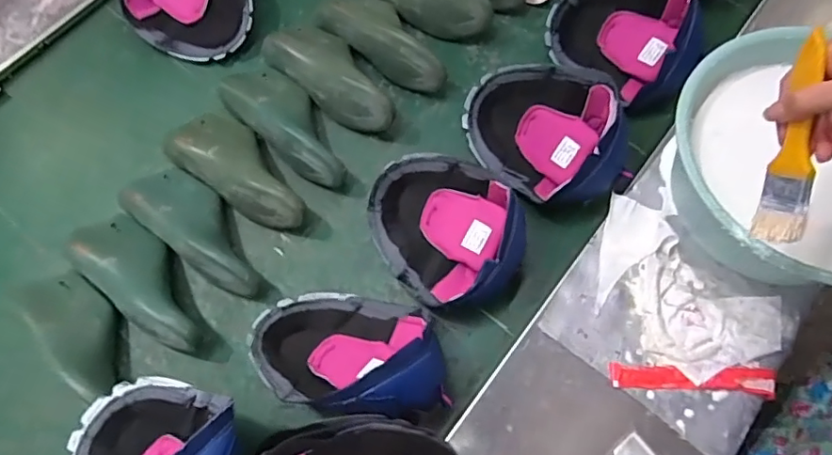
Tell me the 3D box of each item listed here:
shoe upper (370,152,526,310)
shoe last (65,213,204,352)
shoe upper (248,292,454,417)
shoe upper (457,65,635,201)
[{"bbox_3d":[0.028,0.004,0.663,0.203,0.081,0.151,28,70,12],"label":"shoe upper"},{"bbox_3d":[-0.325,0.062,0.663,0.215,0.068,0.086,35,71,14],"label":"shoe last"},{"bbox_3d":[-0.074,0.133,0.611,0.221,0.101,0.138,6,67,3],"label":"shoe upper"},{"bbox_3d":[0.158,-0.117,0.700,0.210,0.096,0.147,19,68,8],"label":"shoe upper"}]

